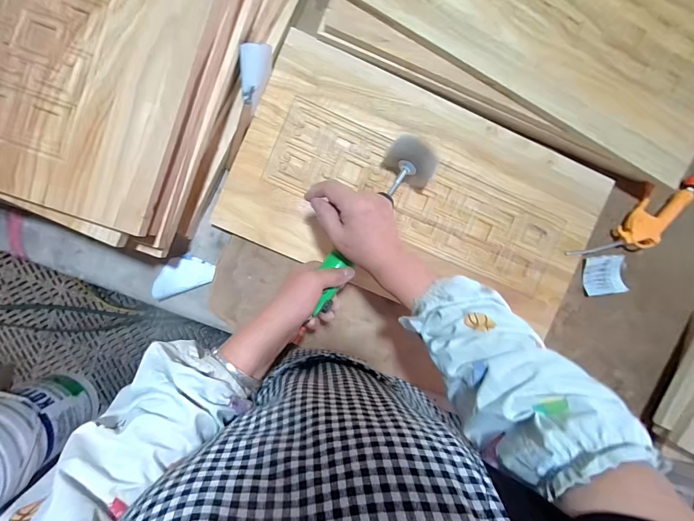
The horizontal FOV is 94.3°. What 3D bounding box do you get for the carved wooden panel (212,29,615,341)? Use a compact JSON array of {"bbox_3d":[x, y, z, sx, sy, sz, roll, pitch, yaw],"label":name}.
[{"bbox_3d":[0.115,-0.101,0.508,0.556,0.020,0.322,22,91,-4],"label":"carved wooden panel"}]

